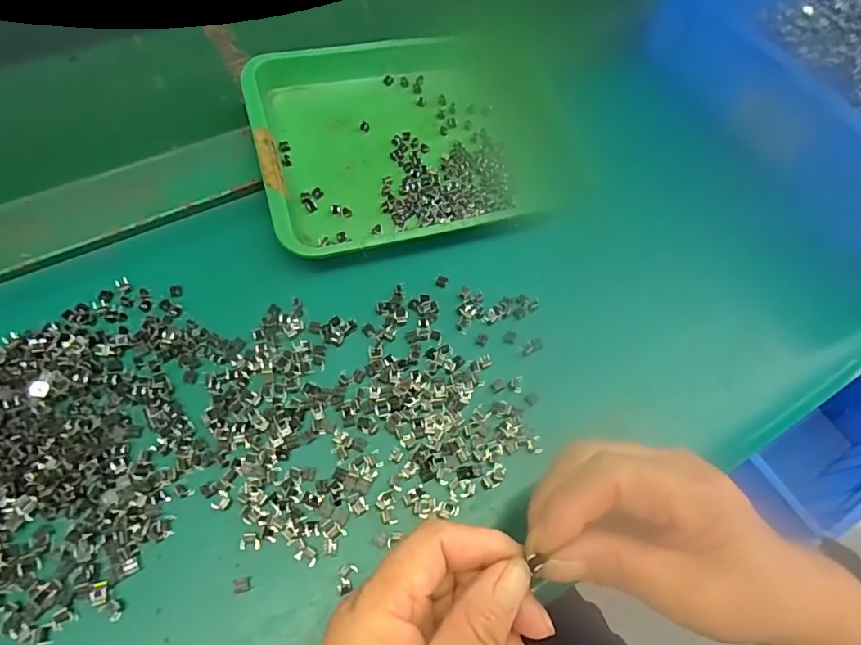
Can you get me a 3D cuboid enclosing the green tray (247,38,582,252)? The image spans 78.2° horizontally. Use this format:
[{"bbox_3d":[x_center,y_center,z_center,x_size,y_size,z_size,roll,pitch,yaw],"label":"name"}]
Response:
[{"bbox_3d":[-0.004,-0.139,0.373,0.227,0.028,0.181,-14,64,-12],"label":"green tray"}]

